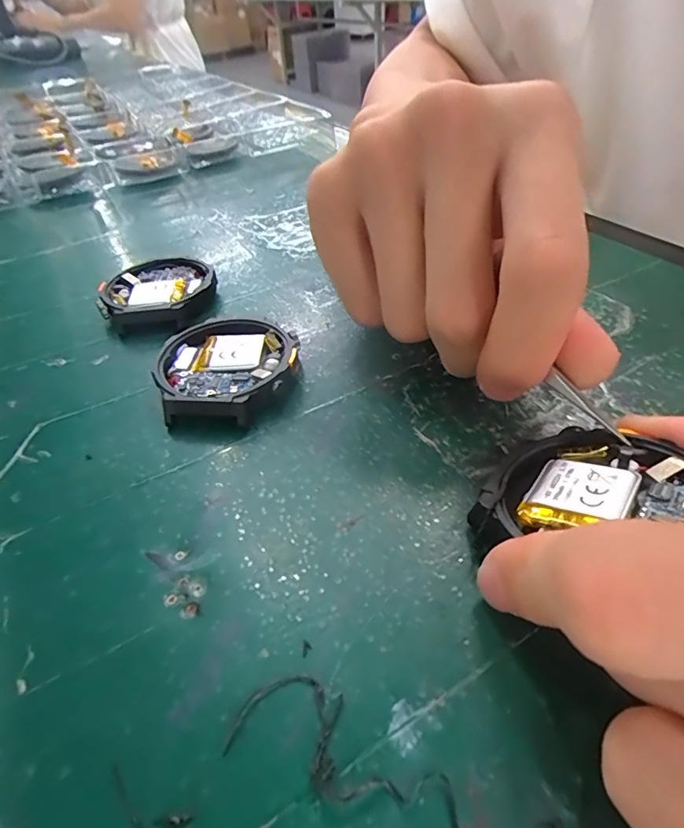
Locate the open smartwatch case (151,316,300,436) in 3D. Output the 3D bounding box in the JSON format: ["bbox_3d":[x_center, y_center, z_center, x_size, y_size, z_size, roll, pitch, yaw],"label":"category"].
[{"bbox_3d":[-0.040,-0.016,0.168,0.048,0.011,0.052,-8,43,-3],"label":"open smartwatch case"}]

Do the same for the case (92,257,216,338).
[{"bbox_3d":[-0.081,-0.053,0.211,0.048,0.011,0.049,-12,43,-7],"label":"case"}]

